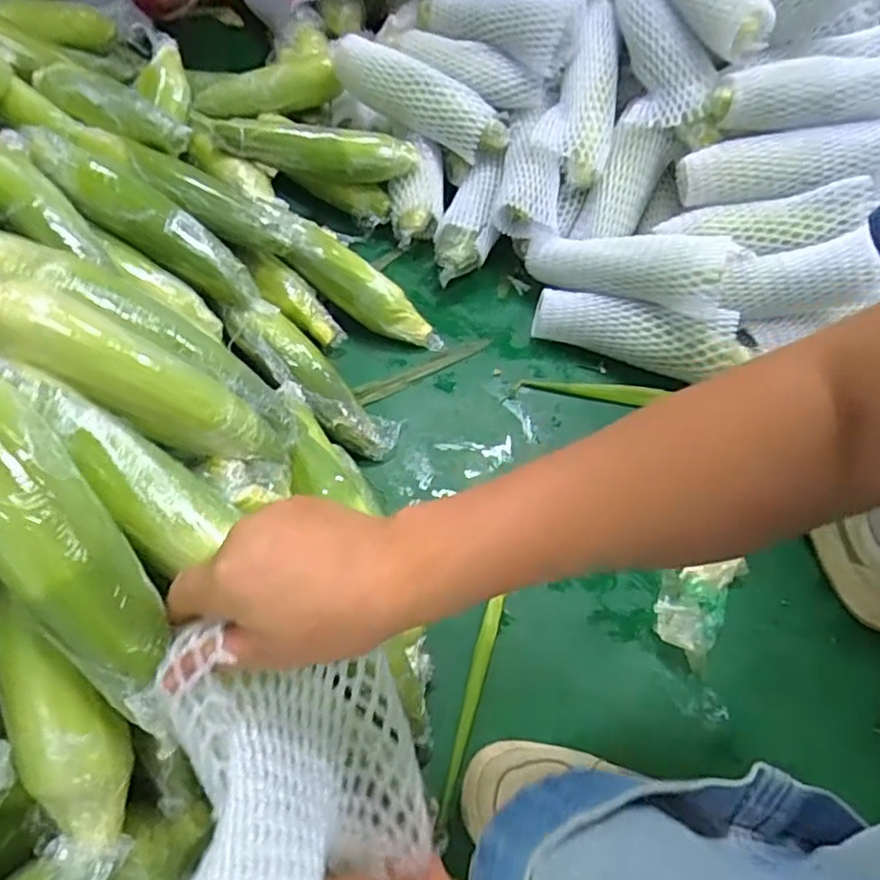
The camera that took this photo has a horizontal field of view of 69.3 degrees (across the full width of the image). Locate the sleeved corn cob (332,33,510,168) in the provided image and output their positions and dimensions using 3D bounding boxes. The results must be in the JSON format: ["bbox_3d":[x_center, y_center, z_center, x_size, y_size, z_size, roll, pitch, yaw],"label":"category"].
[{"bbox_3d":[-0.024,-0.421,0.787,0.236,0.064,0.061,27,62,-2],"label":"sleeved corn cob"}]

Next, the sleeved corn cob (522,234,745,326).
[{"bbox_3d":[0.206,-0.189,0.703,0.226,0.075,0.069,17,59,29],"label":"sleeved corn cob"}]

